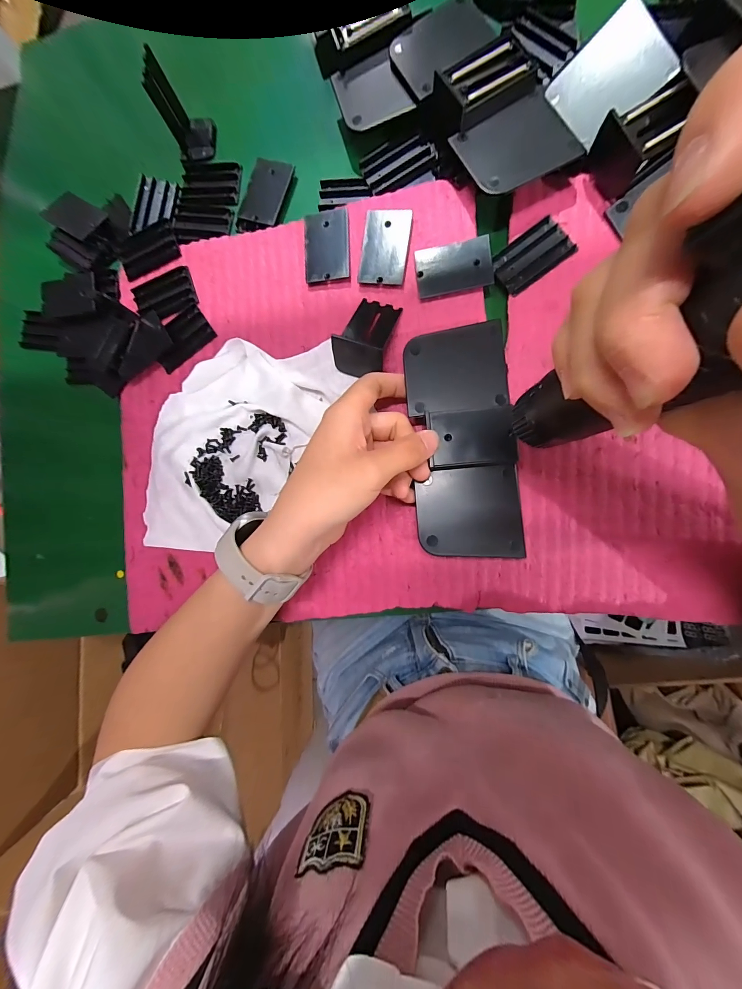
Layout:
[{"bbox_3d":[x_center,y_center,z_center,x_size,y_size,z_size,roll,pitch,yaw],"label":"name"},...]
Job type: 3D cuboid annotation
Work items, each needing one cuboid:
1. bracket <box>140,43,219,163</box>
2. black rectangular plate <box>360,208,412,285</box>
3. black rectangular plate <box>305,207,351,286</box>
[{"bbox_3d":[-0.155,-0.320,0.285,0.026,0.051,0.035,0,87,7],"label":"bracket"},{"bbox_3d":[0.011,-0.191,0.268,0.036,0.007,0.051,9,88,8],"label":"black rectangular plate"},{"bbox_3d":[-0.035,-0.198,0.277,0.035,0.004,0.054,-2,91,2],"label":"black rectangular plate"}]

